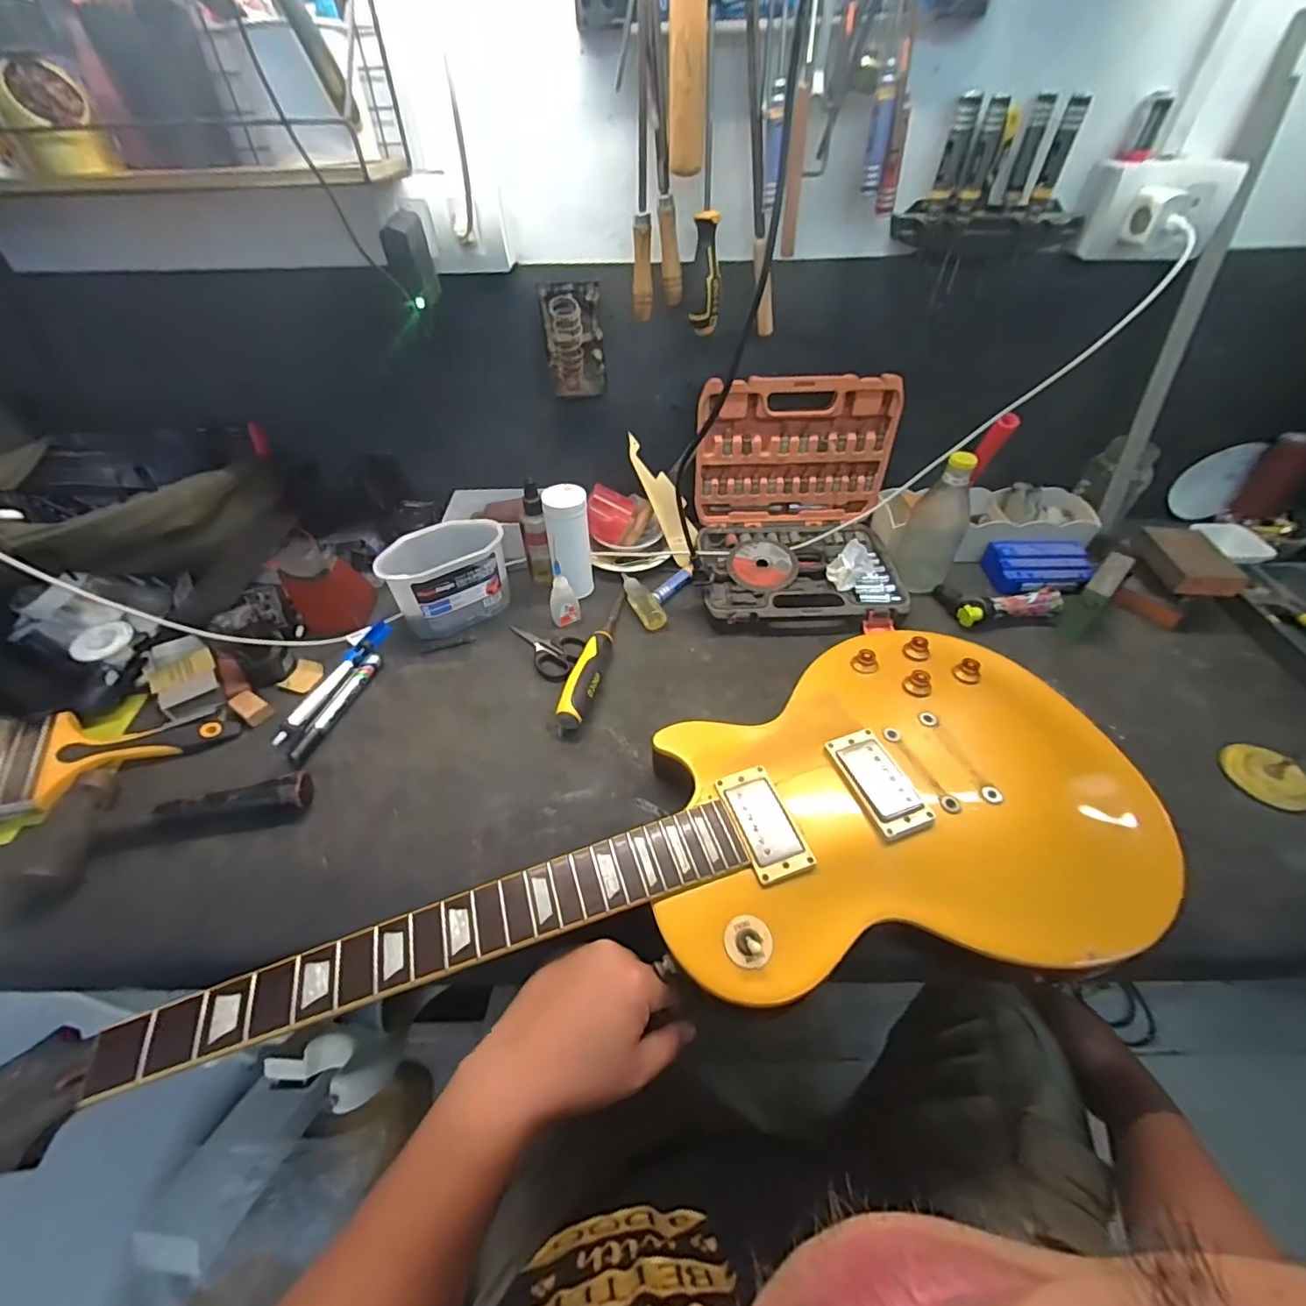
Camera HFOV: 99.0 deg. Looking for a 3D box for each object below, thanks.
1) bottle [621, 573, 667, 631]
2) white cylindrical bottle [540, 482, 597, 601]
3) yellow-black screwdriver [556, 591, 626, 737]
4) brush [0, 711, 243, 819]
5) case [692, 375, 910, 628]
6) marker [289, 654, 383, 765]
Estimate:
[{"bbox_3d":[-0.014,-0.065,0.706,0.031,0.023,0.102,-19,49,-17],"label":"bottle"},{"bbox_3d":[-0.101,-0.131,0.674,0.052,0.130,0.048,0,46,0],"label":"white cylindrical bottle"},{"bbox_3d":[-0.065,0.001,0.632,0.033,0.040,0.207,7,47,7],"label":"yellow-black screwdriver"},{"bbox_3d":[-0.535,0.085,0.524,0.227,0.051,0.104,-24,50,-21],"label":"brush"},{"bbox_3d":[0.180,-0.171,0.676,0.259,0.219,0.216,-1,46,-1],"label":"case"},{"bbox_3d":[-0.327,0.056,0.583,0.020,0.015,0.141,10,47,10],"label":"marker"}]

